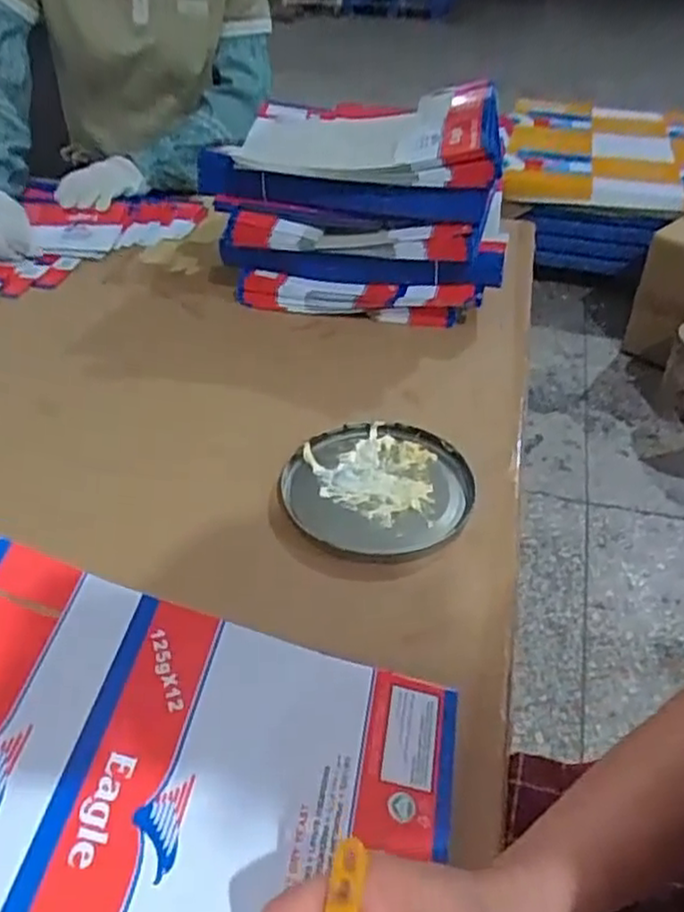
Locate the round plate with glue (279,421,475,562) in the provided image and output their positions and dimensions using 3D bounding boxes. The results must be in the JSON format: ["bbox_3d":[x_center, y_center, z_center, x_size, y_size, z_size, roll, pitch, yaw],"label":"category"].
[{"bbox_3d":[0.027,0.031,0.639,0.161,0.025,0.171,1,40,-1],"label":"round plate with glue"}]

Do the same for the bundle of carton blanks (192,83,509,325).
[{"bbox_3d":[0.030,-0.345,0.937,0.353,0.194,0.344,4,40,3],"label":"bundle of carton blanks"}]

